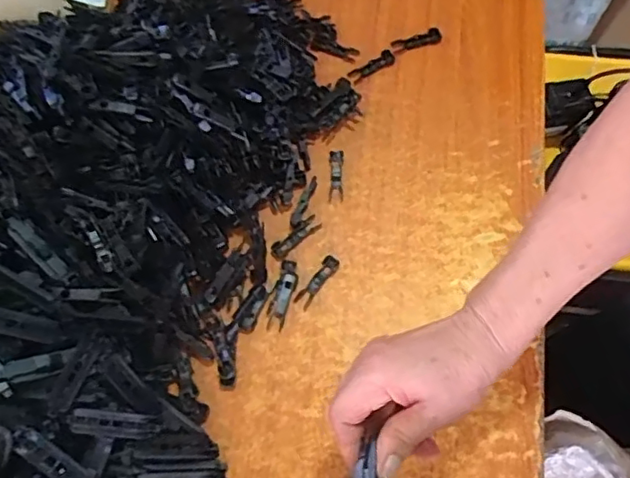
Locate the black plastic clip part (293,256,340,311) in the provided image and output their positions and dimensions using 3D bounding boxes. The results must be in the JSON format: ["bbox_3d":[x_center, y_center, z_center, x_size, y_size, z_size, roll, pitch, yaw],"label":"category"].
[{"bbox_3d":[0.002,0.039,0.559,0.015,0.008,0.054,35,73,15],"label":"black plastic clip part"}]

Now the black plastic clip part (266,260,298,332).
[{"bbox_3d":[-0.030,0.051,0.555,0.018,0.007,0.066,15,69,8],"label":"black plastic clip part"}]

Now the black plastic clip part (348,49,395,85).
[{"bbox_3d":[0.061,-0.186,0.646,0.054,0.006,0.016,-33,70,-11],"label":"black plastic clip part"}]

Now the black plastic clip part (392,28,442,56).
[{"bbox_3d":[0.111,-0.218,0.657,0.053,0.012,0.016,-17,68,-5],"label":"black plastic clip part"}]

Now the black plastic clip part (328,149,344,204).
[{"bbox_3d":[0.021,-0.064,0.602,0.013,0.006,0.056,1,67,3],"label":"black plastic clip part"}]

